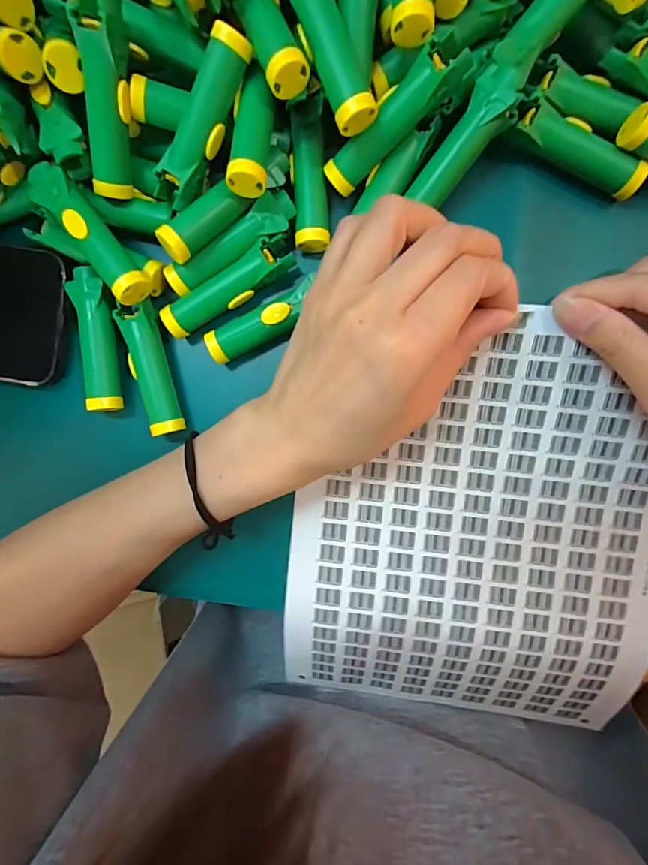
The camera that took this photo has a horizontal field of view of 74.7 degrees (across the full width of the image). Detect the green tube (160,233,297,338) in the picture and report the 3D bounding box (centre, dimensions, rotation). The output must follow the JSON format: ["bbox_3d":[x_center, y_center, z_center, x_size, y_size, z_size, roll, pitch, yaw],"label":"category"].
[{"bbox_3d":[-0.053,-0.080,0.236,0.080,0.014,0.019,-31,89,4],"label":"green tube"}]

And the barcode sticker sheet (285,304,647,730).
[{"bbox_3d":[0.085,0.063,0.244,0.202,0.061,0.228,6,91,3],"label":"barcode sticker sheet"}]

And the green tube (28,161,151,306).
[{"bbox_3d":[-0.124,-0.103,0.222,0.021,0.020,0.079,-38,89,3],"label":"green tube"}]

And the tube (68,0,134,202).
[{"bbox_3d":[-0.105,-0.159,0.208,0.019,0.017,0.079,17,127,3],"label":"tube"}]

